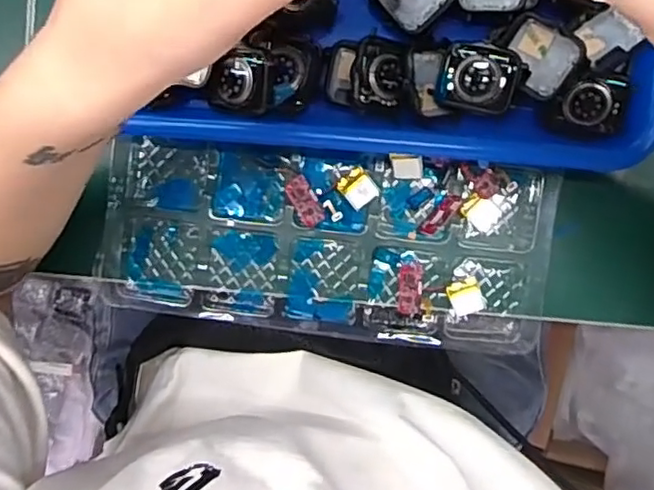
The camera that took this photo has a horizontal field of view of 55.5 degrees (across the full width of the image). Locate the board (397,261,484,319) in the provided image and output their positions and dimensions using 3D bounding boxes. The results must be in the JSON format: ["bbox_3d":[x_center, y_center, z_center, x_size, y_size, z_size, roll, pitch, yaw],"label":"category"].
[{"bbox_3d":[0.069,0.030,0.375,0.051,0.009,0.032,9,92,0],"label":"board"}]

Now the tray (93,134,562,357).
[{"bbox_3d":[0.000,-0.001,0.372,0.258,0.017,0.108,5,92,0],"label":"tray"}]

